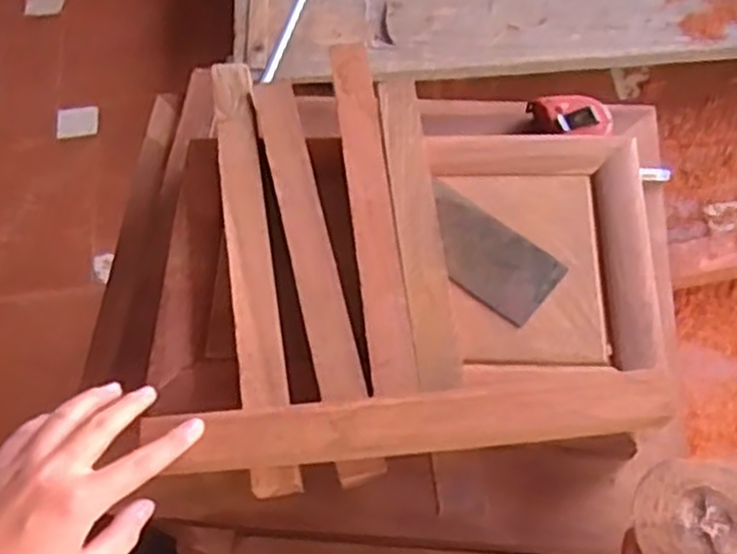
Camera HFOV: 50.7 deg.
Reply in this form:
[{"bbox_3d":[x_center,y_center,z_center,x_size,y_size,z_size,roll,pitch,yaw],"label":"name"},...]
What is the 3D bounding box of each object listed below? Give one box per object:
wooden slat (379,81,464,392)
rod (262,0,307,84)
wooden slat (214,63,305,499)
[{"bbox_3d":[0.037,-0.044,0.582,0.033,0.009,0.263,-6,62,-1],"label":"wooden slat"},{"bbox_3d":[-0.105,-0.507,1.344,0.020,0.012,0.459,12,63,9],"label":"rod"},{"bbox_3d":[-0.089,-0.020,0.589,0.034,0.017,0.361,-9,62,-2],"label":"wooden slat"}]

